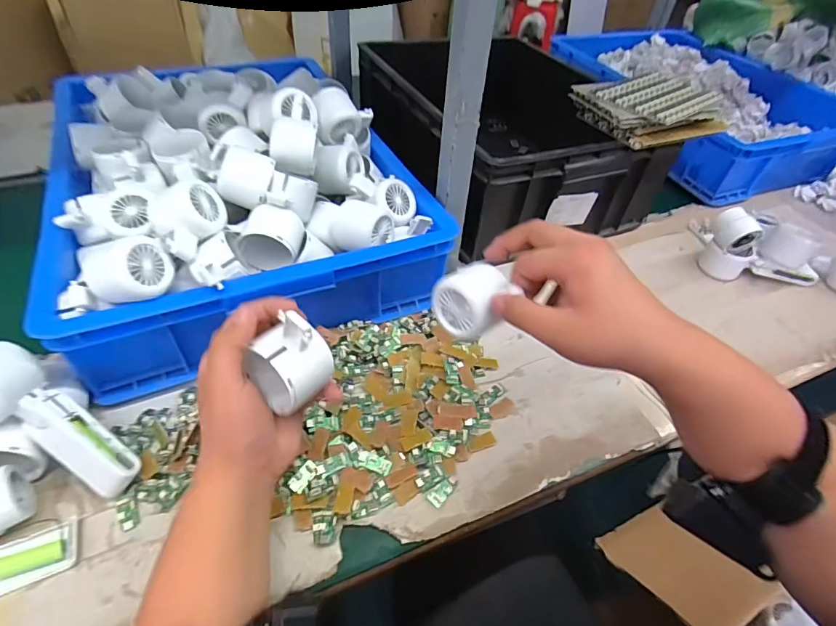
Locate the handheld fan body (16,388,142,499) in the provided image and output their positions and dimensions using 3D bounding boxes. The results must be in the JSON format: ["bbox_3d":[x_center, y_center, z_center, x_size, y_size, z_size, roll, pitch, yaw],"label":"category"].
[{"bbox_3d":[-0.297,0.114,0.409,0.110,0.027,0.040,45,50,-6],"label":"handheld fan body"}]

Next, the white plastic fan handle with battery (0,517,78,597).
[{"bbox_3d":[-0.331,0.204,0.370,0.104,0.016,0.038,-17,50,-22],"label":"white plastic fan handle with battery"}]

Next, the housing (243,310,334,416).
[{"bbox_3d":[-0.095,0.032,0.345,0.059,0.078,0.047,35,52,25],"label":"housing"}]

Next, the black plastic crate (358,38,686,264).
[{"bbox_3d":[0.145,-0.307,0.808,0.410,0.188,0.480,-15,49,-20],"label":"black plastic crate"}]

